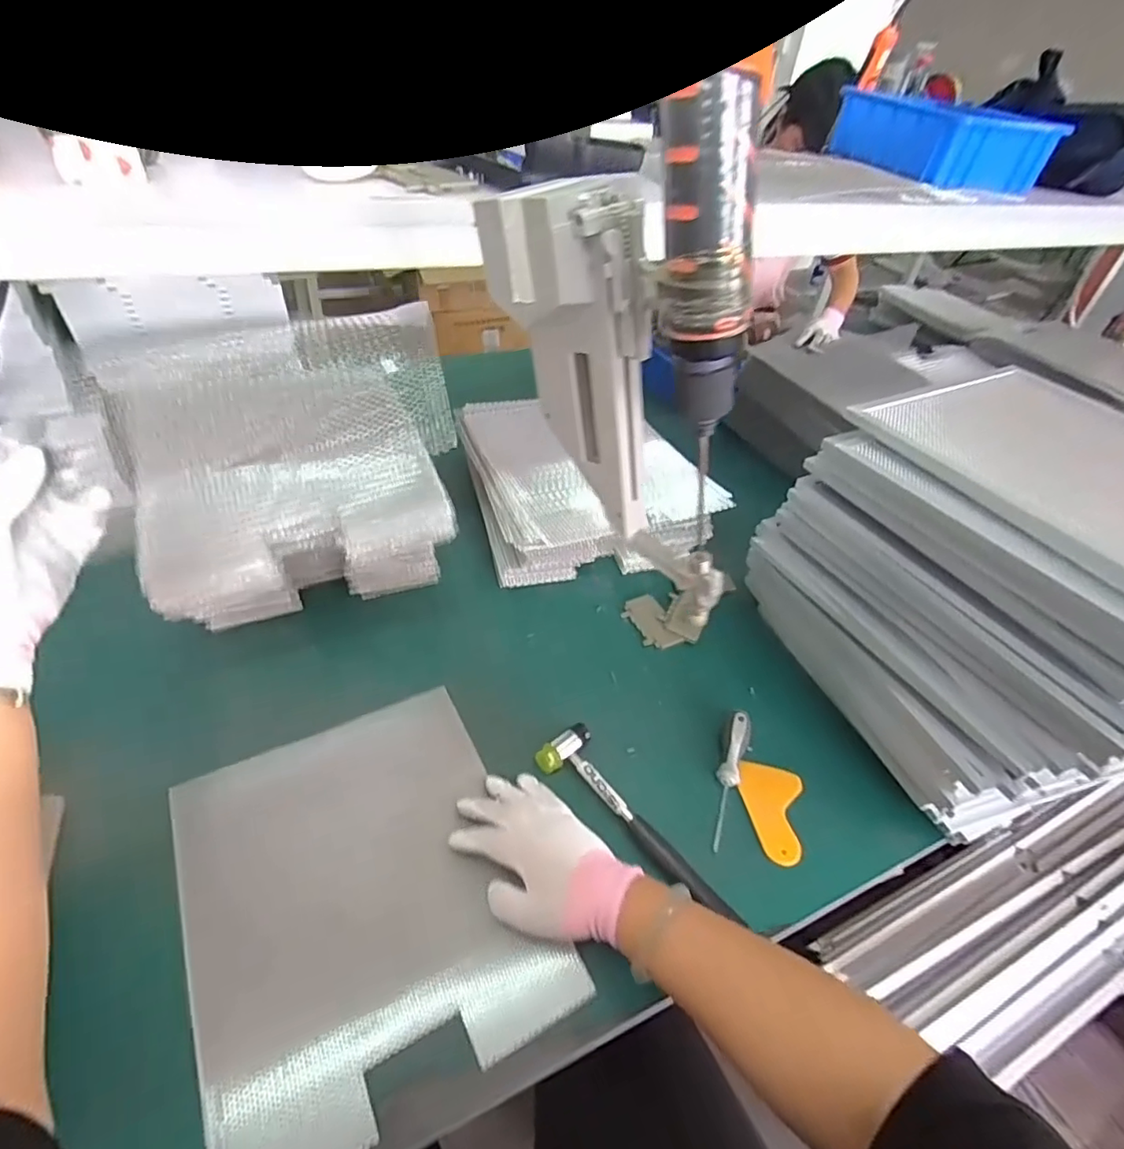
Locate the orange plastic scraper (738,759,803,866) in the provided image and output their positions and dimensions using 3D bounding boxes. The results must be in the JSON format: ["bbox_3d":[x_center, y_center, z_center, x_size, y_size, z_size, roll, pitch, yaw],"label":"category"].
[{"bbox_3d":[0.213,0.243,0.605,0.066,0.010,0.097,16,46,10],"label":"orange plastic scraper"}]

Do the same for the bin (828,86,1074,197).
[{"bbox_3d":[0.503,-0.584,0.791,0.158,0.072,0.233,-9,45,-17],"label":"bin"}]

